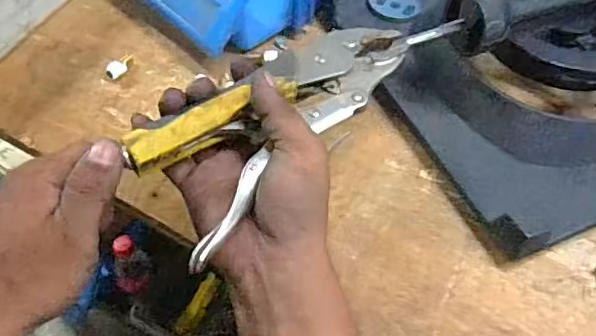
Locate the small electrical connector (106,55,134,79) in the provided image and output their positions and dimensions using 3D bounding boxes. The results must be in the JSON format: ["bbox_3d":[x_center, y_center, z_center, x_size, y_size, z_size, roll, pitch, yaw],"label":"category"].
[{"bbox_3d":[-0.148,-0.086,0.482,0.011,0.010,0.029,27,57,16],"label":"small electrical connector"}]

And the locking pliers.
[{"bbox_3d":[-0.003,-0.031,0.347,0.199,0.017,0.081,-34,63,-26],"label":"locking pliers"}]

